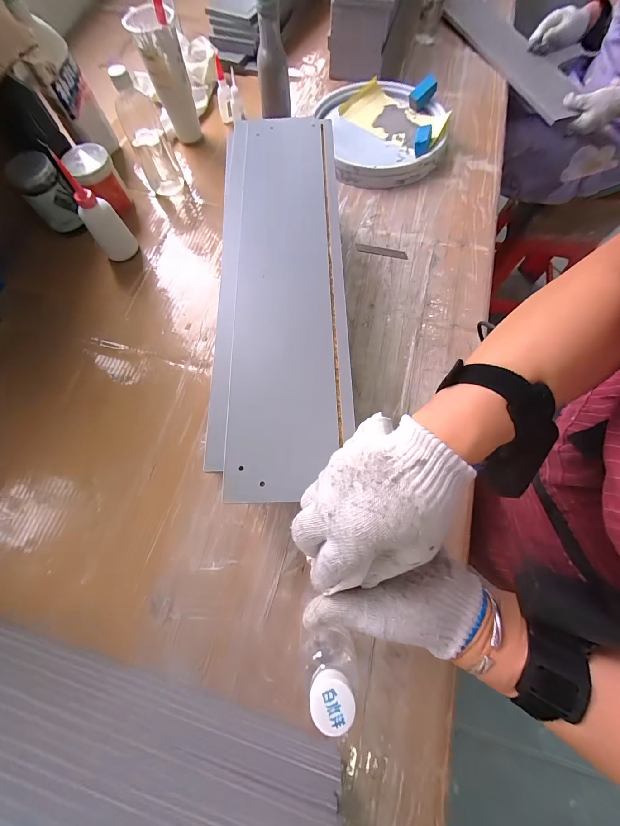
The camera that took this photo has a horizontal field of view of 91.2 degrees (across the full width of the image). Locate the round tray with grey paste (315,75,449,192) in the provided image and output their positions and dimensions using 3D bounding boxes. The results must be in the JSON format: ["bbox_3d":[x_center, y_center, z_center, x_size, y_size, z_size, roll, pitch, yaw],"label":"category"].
[{"bbox_3d":[0.149,-0.607,0.655,0.283,0.049,0.302,-14,70,-2],"label":"round tray with grey paste"}]

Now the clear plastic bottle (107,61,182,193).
[{"bbox_3d":[-0.309,-0.522,0.572,0.069,0.182,0.069,-24,70,-6],"label":"clear plastic bottle"}]

